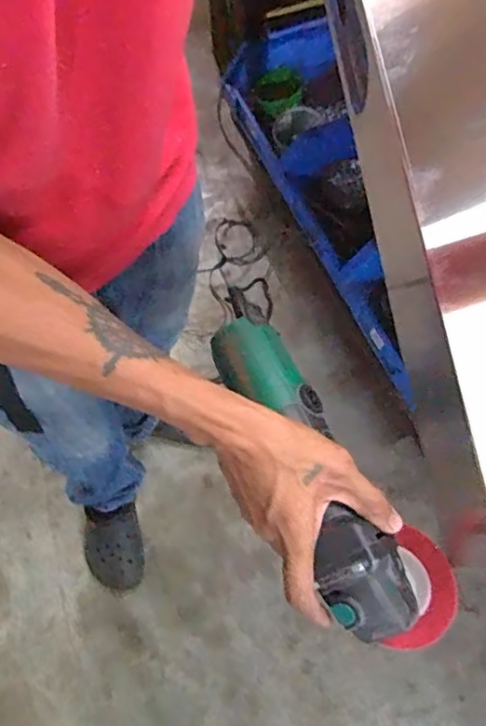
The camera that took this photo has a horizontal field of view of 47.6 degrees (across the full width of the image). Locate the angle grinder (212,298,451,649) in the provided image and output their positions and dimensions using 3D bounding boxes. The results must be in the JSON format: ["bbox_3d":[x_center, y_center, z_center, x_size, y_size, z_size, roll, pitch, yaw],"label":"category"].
[{"bbox_3d":[0.061,0.081,0.420,0.094,0.074,0.300,-28,78,-11],"label":"angle grinder"}]

